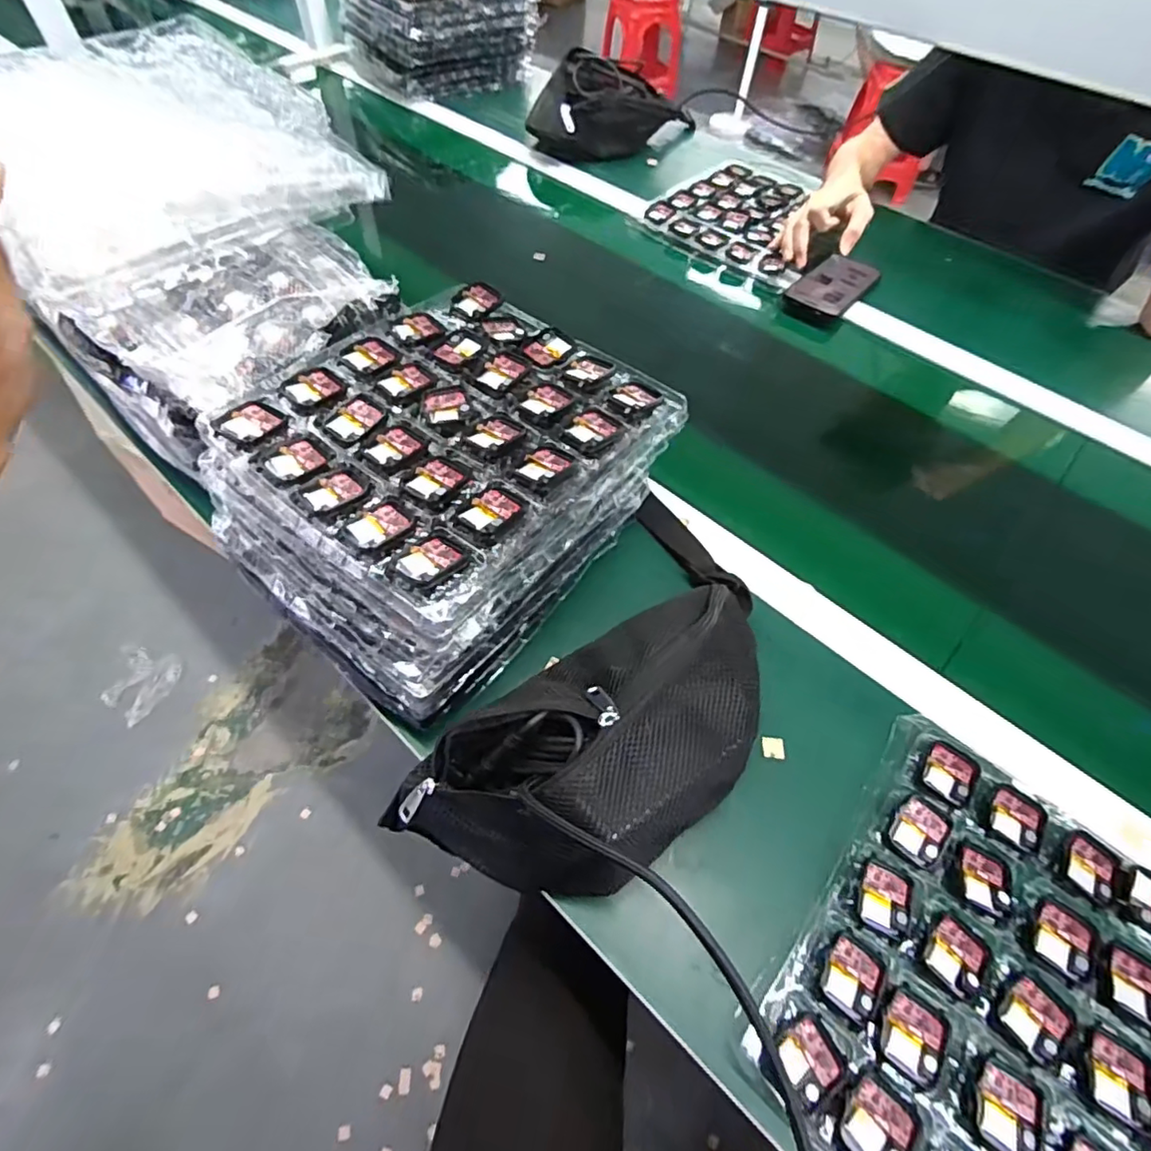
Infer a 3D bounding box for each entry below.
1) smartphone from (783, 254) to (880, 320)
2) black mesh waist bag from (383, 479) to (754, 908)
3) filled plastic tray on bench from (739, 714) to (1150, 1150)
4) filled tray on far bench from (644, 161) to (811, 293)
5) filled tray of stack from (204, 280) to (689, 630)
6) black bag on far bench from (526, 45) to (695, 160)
[{"bbox_3d":[0.347,-0.393,0.803,0.079,0.015,0.167,36,62,19],"label":"smartphone"},{"bbox_3d":[0.032,0.098,0.418,0.171,0.101,0.296,38,63,21],"label":"black mesh waist bag"},{"bbox_3d":[0.284,0.274,0.370,0.265,0.020,0.275,35,62,19],"label":"filled plastic tray on bench"},{"bbox_3d":[0.273,-0.547,0.910,0.251,0.024,0.273,35,62,19],"label":"filled tray on far bench"},{"bbox_3d":[-0.097,-0.120,0.476,0.249,0.037,0.286,36,62,19],"label":"filled tray of stack"},{"bbox_3d":[0.069,-0.828,1.029,0.336,0.112,0.149,-32,64,-21],"label":"black bag on far bench"}]

